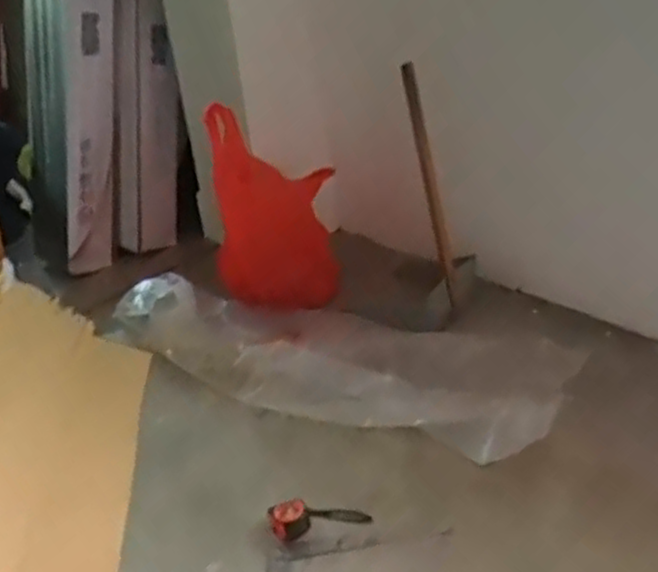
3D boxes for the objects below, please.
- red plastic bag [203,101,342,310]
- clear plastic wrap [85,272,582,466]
[{"bbox_3d":[-0.126,-0.169,1.721,0.290,0.427,0.229,-10,30,-7],"label":"red plastic bag"},{"bbox_3d":[-0.027,0.135,1.629,1.042,0.180,0.250,9,33,26],"label":"clear plastic wrap"}]

